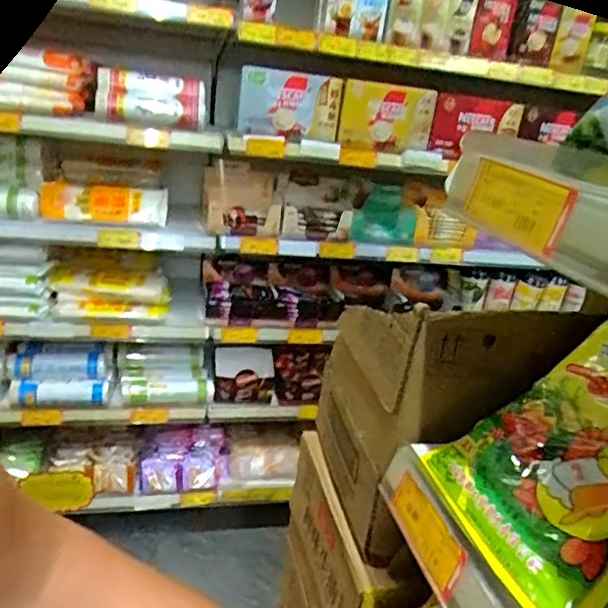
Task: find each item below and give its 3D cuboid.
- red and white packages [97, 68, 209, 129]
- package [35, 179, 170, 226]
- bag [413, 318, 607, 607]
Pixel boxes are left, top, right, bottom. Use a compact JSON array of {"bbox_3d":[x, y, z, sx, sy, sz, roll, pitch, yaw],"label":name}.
[{"bbox_3d":[-0.356,-0.478,1.343,0.250,0.107,0.086,3,22,-12],"label":"red and white packages"},{"bbox_3d":[-0.494,-0.250,1.423,0.297,0.072,0.093,3,22,-10],"label":"package"},{"bbox_3d":[0.195,0.104,0.390,0.194,0.055,0.163,-37,24,-2],"label":"bag"}]

